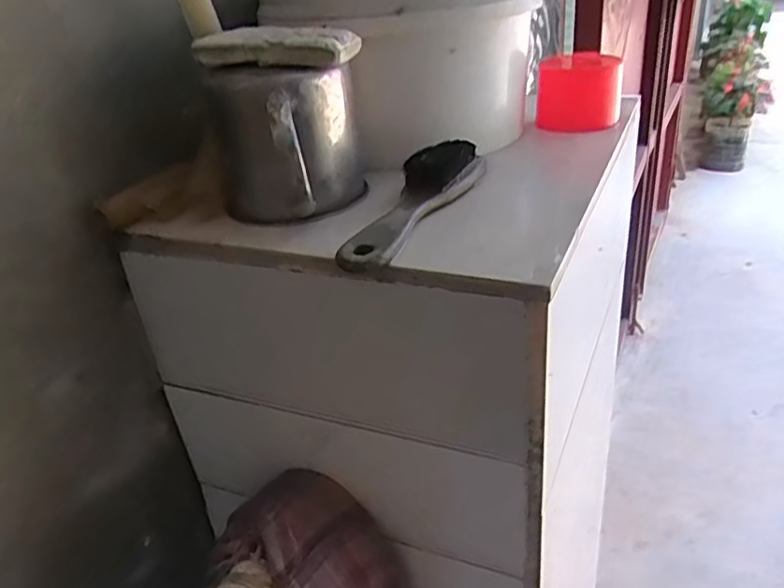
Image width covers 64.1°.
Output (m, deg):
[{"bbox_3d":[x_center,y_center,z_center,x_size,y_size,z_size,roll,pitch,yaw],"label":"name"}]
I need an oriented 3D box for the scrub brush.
[{"bbox_3d":[0.015,-0.059,0.361,0.032,0.027,0.149,8,31,24],"label":"scrub brush"}]

